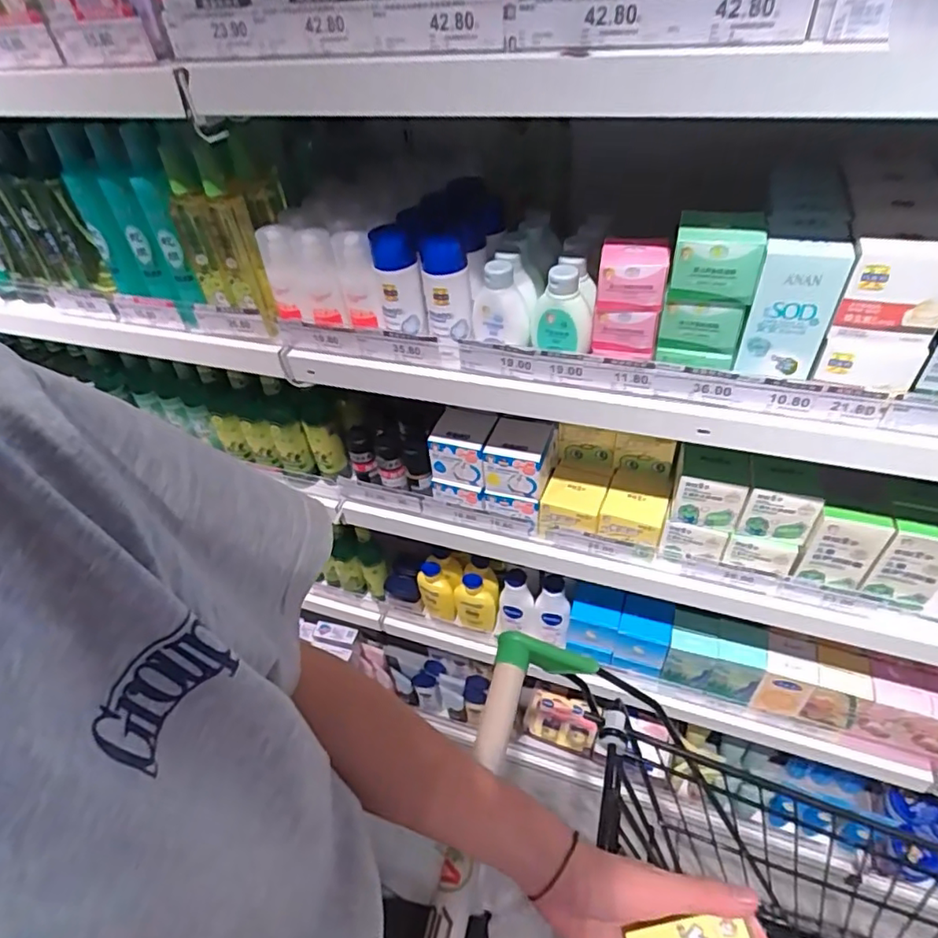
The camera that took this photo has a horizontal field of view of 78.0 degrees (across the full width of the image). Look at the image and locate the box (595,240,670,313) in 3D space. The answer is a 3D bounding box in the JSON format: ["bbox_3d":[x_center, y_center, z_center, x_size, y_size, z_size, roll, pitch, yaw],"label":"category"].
[{"bbox_3d":[0.148,-0.172,0.512,0.066,0.050,0.045,8,46,12],"label":"box"}]

